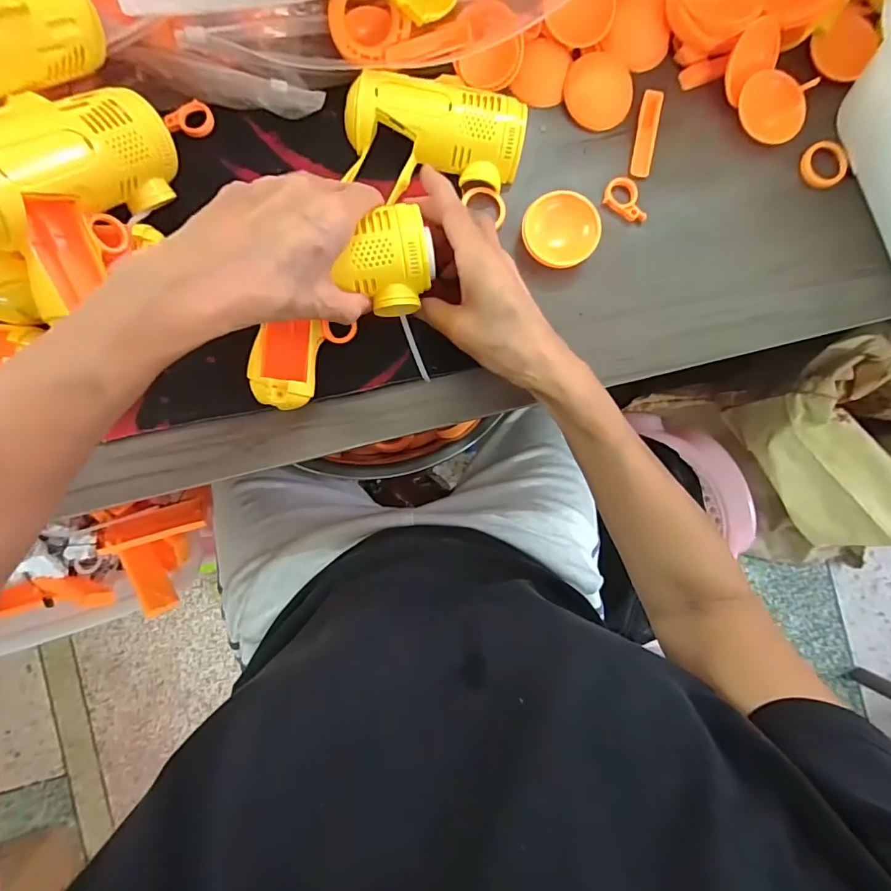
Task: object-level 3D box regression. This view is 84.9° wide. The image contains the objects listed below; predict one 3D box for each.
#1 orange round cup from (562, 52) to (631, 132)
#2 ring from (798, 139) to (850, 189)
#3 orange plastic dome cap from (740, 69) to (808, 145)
[{"bbox_3d":[0.118,-0.275,0.377,0.052,0.009,0.053,0,88,-3],"label":"orange round cup"},{"bbox_3d":[0.303,-0.225,0.389,0.033,0.009,0.036,0,88,-3],"label":"ring"},{"bbox_3d":[0.254,-0.263,0.379,0.054,0.013,0.050,0,88,-3],"label":"orange plastic dome cap"}]

